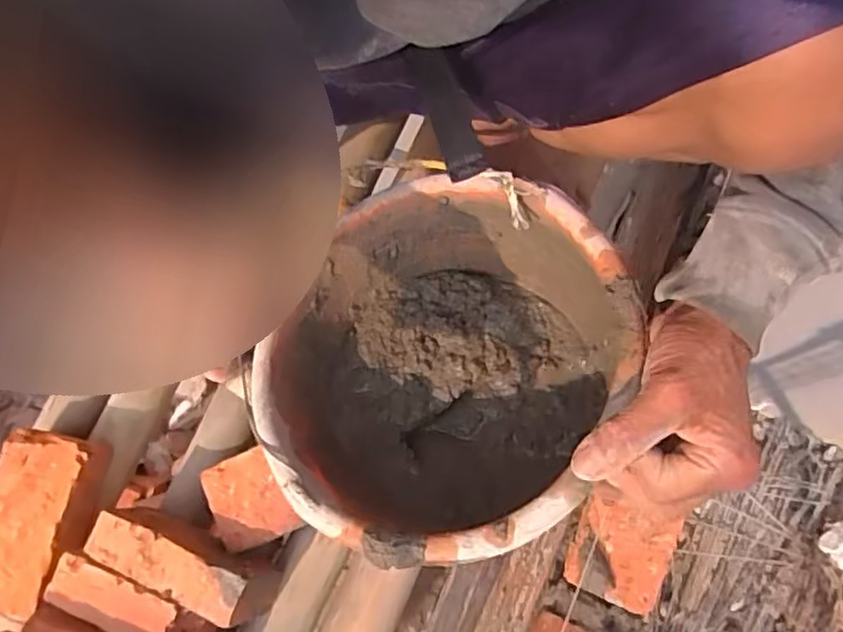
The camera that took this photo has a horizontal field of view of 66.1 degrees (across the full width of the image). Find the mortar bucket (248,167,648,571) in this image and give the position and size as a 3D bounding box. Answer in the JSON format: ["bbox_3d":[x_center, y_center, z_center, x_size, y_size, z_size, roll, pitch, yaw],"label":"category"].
[{"bbox_3d":[0.028,0.048,0.490,0.263,0.156,0.263,-9,62,18],"label":"mortar bucket"}]

